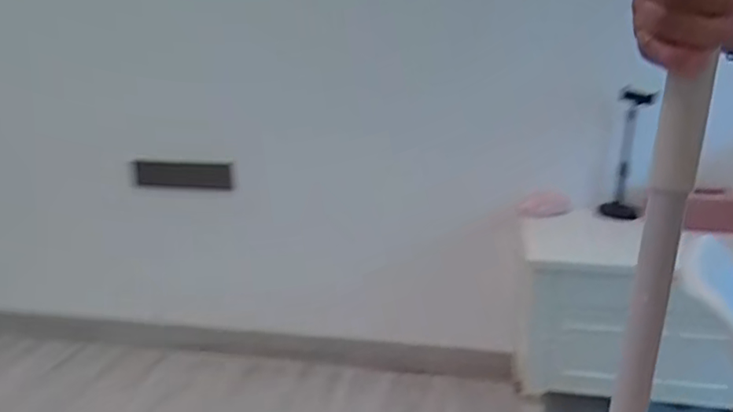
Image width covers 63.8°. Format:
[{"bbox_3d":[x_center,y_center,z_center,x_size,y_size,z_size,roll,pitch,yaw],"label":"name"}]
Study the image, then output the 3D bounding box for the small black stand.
[{"bbox_3d":[0.700,-0.134,1.588,0.105,0.351,0.108,8,21,23],"label":"small black stand"}]

